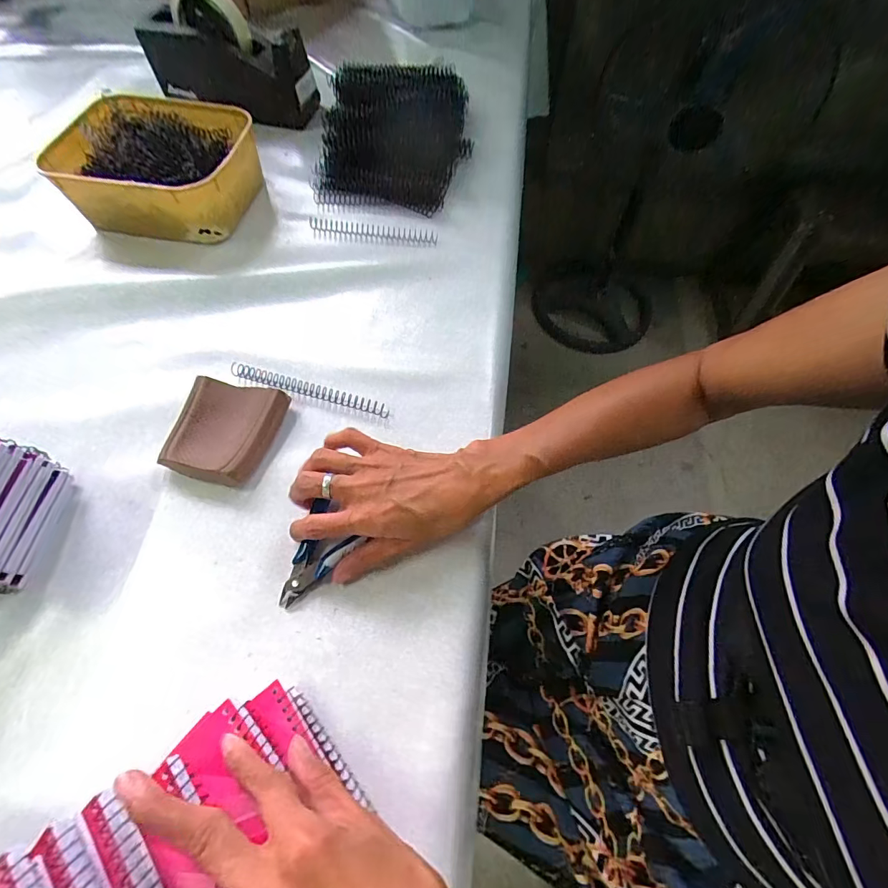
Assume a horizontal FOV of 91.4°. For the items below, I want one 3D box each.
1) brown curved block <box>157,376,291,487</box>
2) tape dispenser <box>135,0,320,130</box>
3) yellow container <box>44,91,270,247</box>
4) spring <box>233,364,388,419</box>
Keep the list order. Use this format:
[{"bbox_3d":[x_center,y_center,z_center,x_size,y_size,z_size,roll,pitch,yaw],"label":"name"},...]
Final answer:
[{"bbox_3d":[-0.190,-0.012,0.375,0.079,0.024,0.090,12,63,7],"label":"brown curved block"},{"bbox_3d":[-0.273,-0.503,0.563,0.207,0.119,0.074,13,63,7],"label":"tape dispenser"},{"bbox_3d":[-0.313,-0.315,0.497,0.186,0.072,0.156,11,63,6],"label":"yellow container"},{"bbox_3d":[-0.124,-0.050,0.399,0.153,0.009,0.013,15,64,8],"label":"spring"}]

